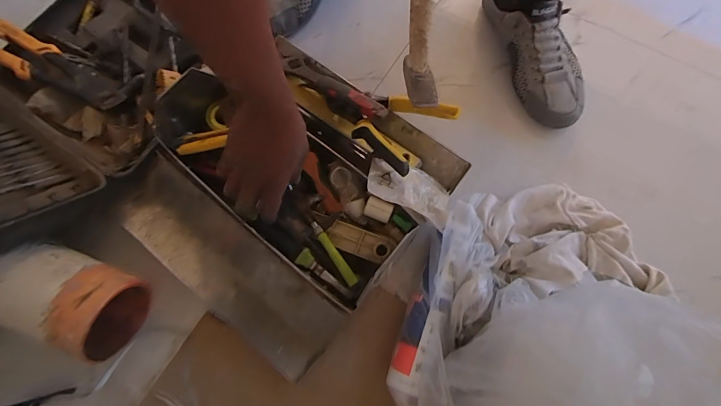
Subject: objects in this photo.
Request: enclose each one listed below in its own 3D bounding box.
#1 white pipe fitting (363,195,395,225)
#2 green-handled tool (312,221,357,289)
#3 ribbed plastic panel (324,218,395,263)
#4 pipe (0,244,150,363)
[{"bbox_3d":[0.024,0.010,0.496,0.036,0.025,0.024,20,75,8],"label":"white pipe fitting"},{"bbox_3d":[-0.036,0.066,0.485,0.015,0.017,0.096,-36,76,-9],"label":"green-handled tool"},{"bbox_3d":[-0.001,0.051,0.492,0.088,0.017,0.036,21,75,8],"label":"ribbed plastic panel"},{"bbox_3d":[-0.383,0.118,0.480,0.170,0.110,0.107,20,75,8],"label":"pipe"}]

